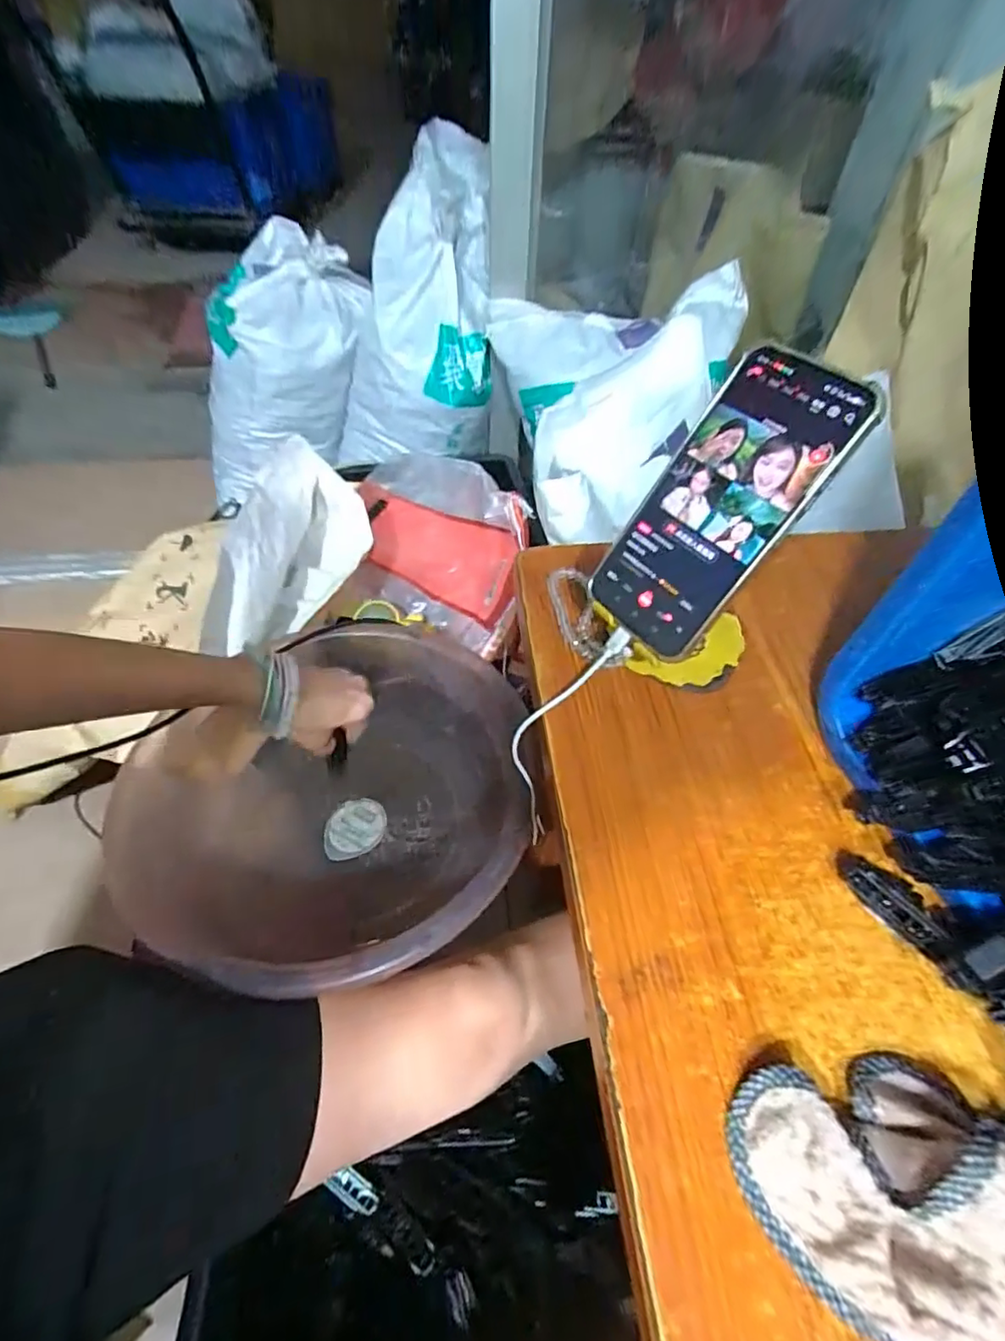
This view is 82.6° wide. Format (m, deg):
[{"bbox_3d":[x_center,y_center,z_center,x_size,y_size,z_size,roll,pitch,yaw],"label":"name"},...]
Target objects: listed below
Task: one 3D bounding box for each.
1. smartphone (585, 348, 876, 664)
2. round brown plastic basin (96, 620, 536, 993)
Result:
[{"bbox_3d":[0.122,-0.092,0.327,0.081,0.170,0.008,47,24,28],"label":"smartphone"},{"bbox_3d":[-0.159,0.112,0.556,0.361,0.138,0.359,1,52,-1],"label":"round brown plastic basin"}]

